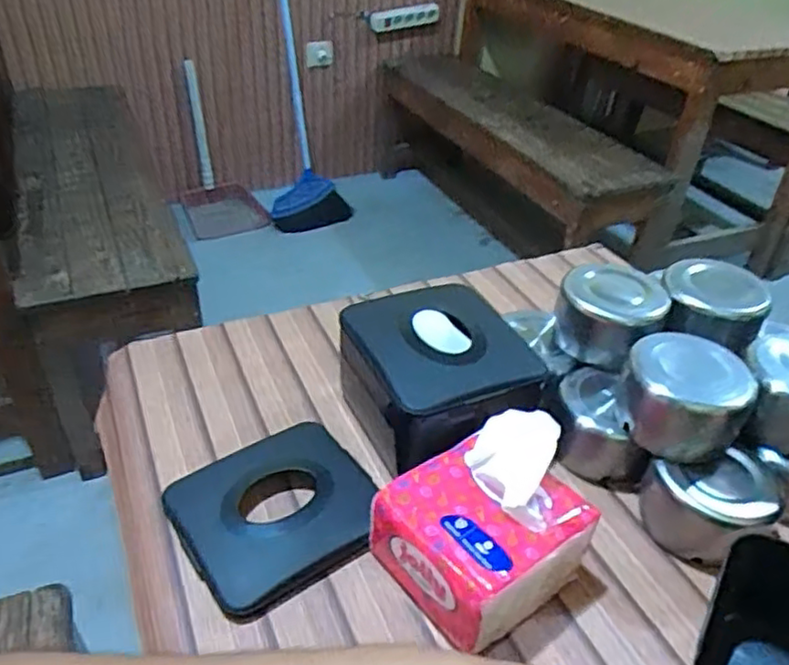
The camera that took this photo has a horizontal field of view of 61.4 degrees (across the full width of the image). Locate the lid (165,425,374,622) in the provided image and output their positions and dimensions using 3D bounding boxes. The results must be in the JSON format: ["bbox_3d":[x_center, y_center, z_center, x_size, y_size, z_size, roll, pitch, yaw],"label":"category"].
[{"bbox_3d":[-0.076,0.117,0.448,0.127,0.013,0.116,-22,44,-29],"label":"lid"}]

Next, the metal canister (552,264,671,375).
[{"bbox_3d":[0.168,-0.013,0.524,0.078,0.060,0.065,19,40,19],"label":"metal canister"}]

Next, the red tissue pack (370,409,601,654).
[{"bbox_3d":[0.054,0.116,0.399,0.110,0.091,0.096,-20,43,-28],"label":"red tissue pack"}]

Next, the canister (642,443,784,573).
[{"bbox_3d":[0.212,0.115,0.447,0.074,0.056,0.072,2,37,-2],"label":"canister"}]

